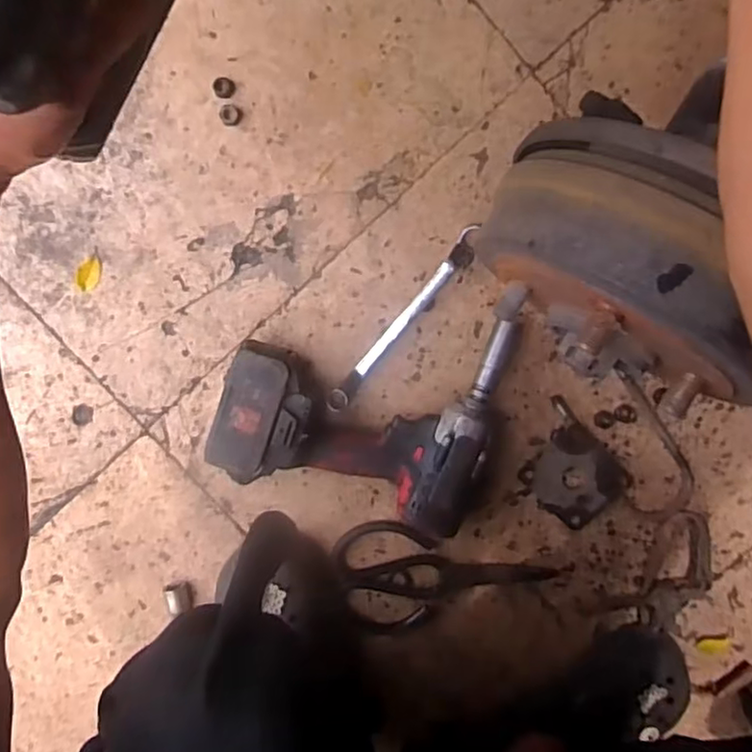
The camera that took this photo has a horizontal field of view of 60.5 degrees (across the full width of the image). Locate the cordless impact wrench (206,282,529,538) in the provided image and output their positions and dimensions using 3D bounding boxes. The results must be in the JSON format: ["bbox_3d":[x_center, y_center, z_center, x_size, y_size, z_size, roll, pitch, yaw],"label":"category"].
[{"bbox_3d":[-0.007,0.016,0.589,0.242,0.079,0.213,16,96,-1],"label":"cordless impact wrench"}]

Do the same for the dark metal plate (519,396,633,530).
[{"bbox_3d":[0.189,0.092,0.634,0.083,0.008,0.110,-45,94,5],"label":"dark metal plate"}]

